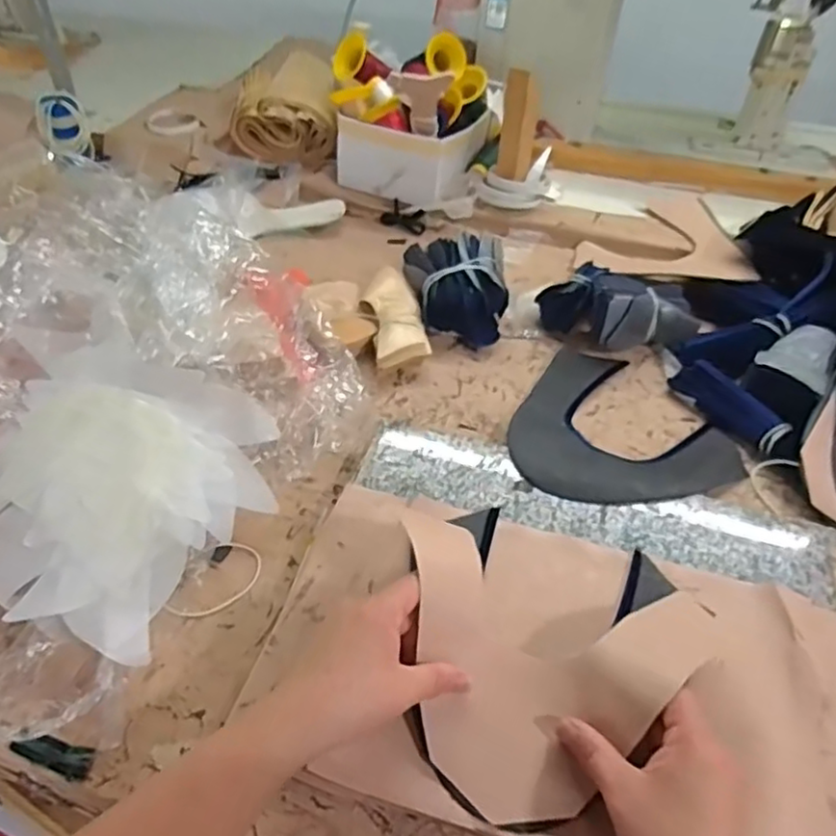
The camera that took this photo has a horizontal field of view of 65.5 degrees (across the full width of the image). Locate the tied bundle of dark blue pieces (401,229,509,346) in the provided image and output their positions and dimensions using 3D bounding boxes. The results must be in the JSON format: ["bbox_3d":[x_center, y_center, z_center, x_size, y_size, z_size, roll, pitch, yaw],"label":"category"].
[{"bbox_3d":[0.044,-0.143,0.727,0.110,0.072,0.110,-4,47,-6],"label":"tied bundle of dark blue pieces"}]

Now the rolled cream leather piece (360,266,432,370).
[{"bbox_3d":[-0.027,-0.110,0.711,0.058,0.031,0.136,-8,48,-10],"label":"rolled cream leather piece"}]

